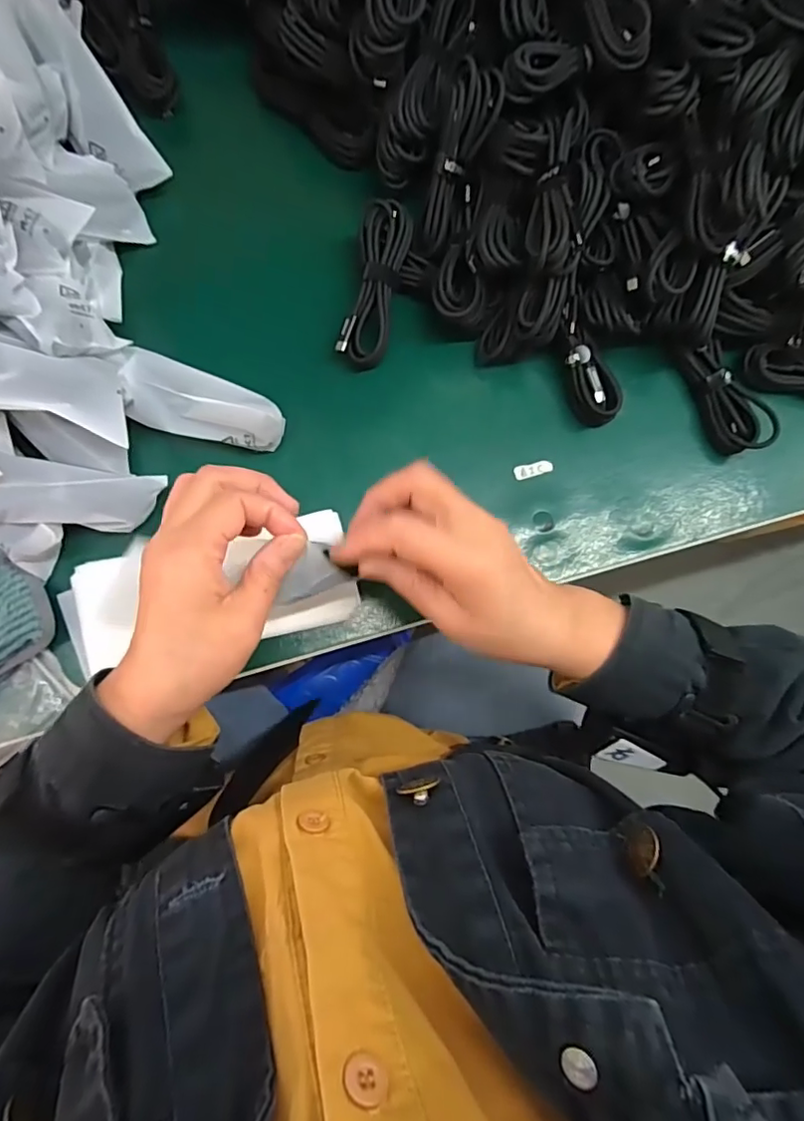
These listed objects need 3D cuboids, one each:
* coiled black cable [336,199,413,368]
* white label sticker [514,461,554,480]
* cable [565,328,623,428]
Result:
[{"bbox_3d":[-0.019,-0.194,0.394,0.034,0.032,0.106,12,82,-4],"label":"coiled black cable"},{"bbox_3d":[0.098,-0.067,0.413,0.029,0.004,0.010,-14,84,-7],"label":"white label sticker"},{"bbox_3d":[0.138,-0.133,0.410,0.025,0.026,0.068,-26,100,-8],"label":"cable"}]

